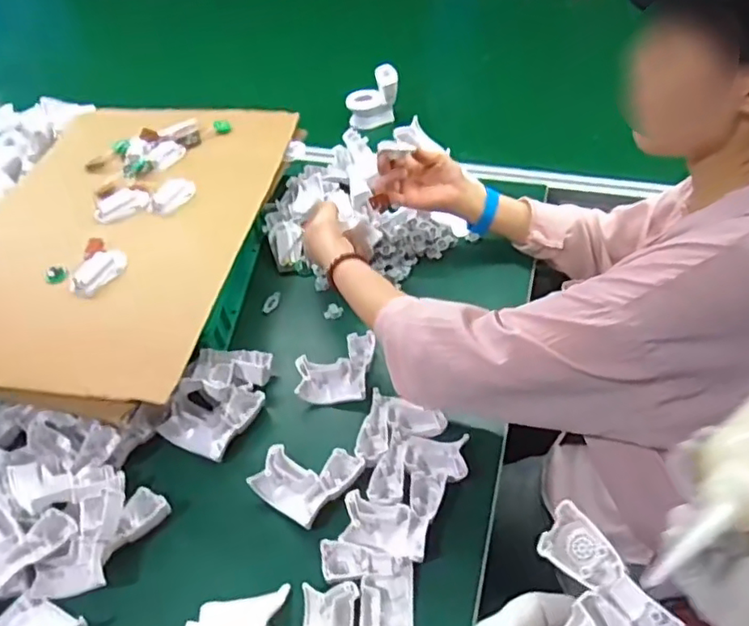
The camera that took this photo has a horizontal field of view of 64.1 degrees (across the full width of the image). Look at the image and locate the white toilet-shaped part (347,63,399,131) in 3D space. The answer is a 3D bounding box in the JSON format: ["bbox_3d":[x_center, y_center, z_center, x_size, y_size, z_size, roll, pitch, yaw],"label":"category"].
[{"bbox_3d":[-0.004,-0.428,1.195,0.100,0.112,0.054,-4,48,1],"label":"white toilet-shaped part"}]

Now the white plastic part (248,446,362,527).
[{"bbox_3d":[-0.079,0.194,0.706,0.103,0.030,0.098,26,55,25],"label":"white plastic part"}]

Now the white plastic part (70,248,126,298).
[{"bbox_3d":[-0.378,-0.056,0.818,0.043,0.023,0.080,32,58,28],"label":"white plastic part"}]

